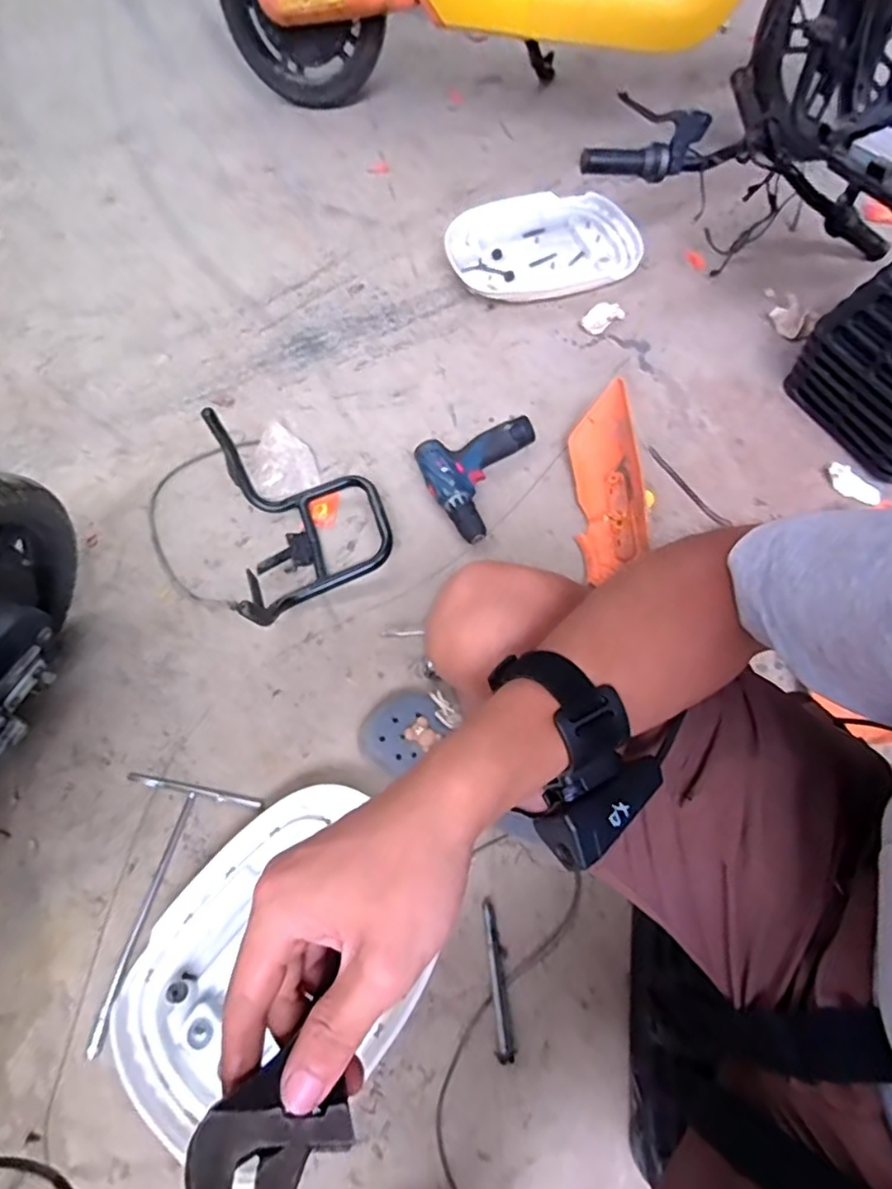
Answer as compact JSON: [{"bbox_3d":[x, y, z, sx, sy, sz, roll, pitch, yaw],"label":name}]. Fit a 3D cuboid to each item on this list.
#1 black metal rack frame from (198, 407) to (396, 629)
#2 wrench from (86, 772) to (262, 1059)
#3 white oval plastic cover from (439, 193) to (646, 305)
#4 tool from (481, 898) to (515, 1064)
[{"bbox_3d":[-0.191,-0.111,0.884,0.206,0.143,0.328,-16,64,-6],"label":"black metal rack frame"},{"bbox_3d":[-0.344,0.359,0.715,0.170,0.022,0.275,10,64,7],"label":"wrench"},{"bbox_3d":[0.189,-0.685,1.217,0.363,0.044,0.261,-5,64,-1],"label":"white oval plastic cover"},{"bbox_3d":[0.057,0.415,0.673,0.020,0.014,0.149,-4,64,0],"label":"tool"}]

